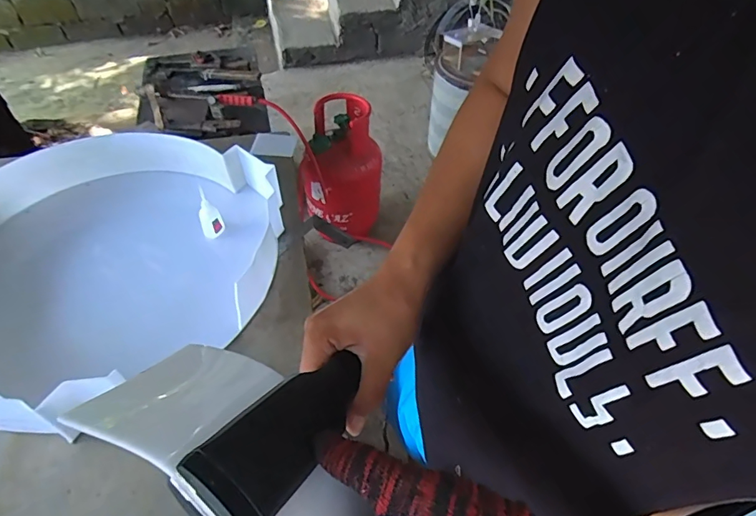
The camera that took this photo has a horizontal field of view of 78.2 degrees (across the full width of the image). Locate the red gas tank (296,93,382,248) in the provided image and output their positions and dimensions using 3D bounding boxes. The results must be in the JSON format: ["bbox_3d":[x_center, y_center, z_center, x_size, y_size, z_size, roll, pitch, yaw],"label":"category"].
[{"bbox_3d":[-0.138,-0.309,1.759,0.289,0.478,0.263,-32,58,-27],"label":"red gas tank"}]

